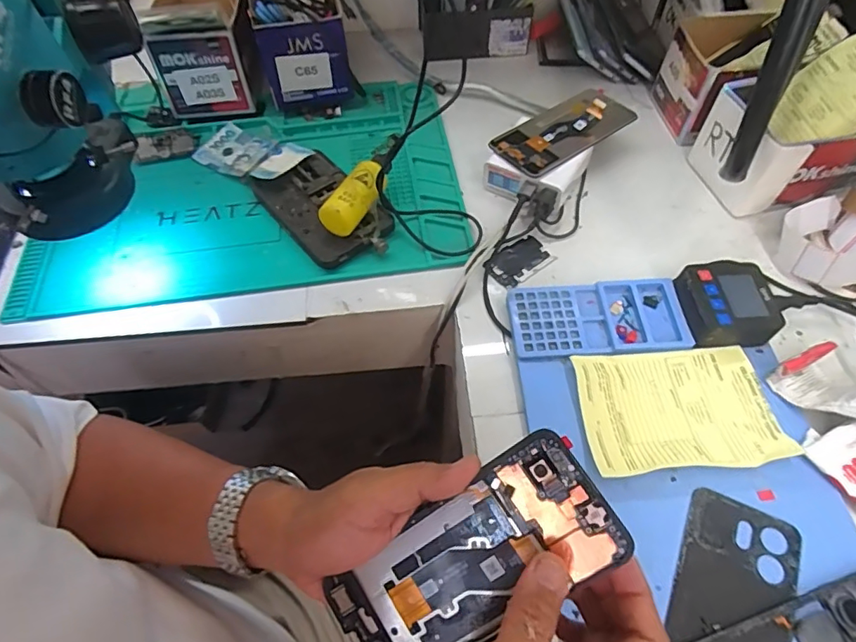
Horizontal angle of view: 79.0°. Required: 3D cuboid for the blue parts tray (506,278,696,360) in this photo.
[{"bbox_3d":[0.149,-0.001,0.457,0.150,0.011,0.070,-5,57,-2],"label":"blue parts tray"}]

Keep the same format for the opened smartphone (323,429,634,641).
[{"bbox_3d":[0.021,0.130,0.276,0.159,0.007,0.070,-38,77,13],"label":"opened smartphone"}]

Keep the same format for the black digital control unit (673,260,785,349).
[{"bbox_3d":[0.258,-0.017,0.452,0.075,0.027,0.072,-6,57,-3],"label":"black digital control unit"}]

